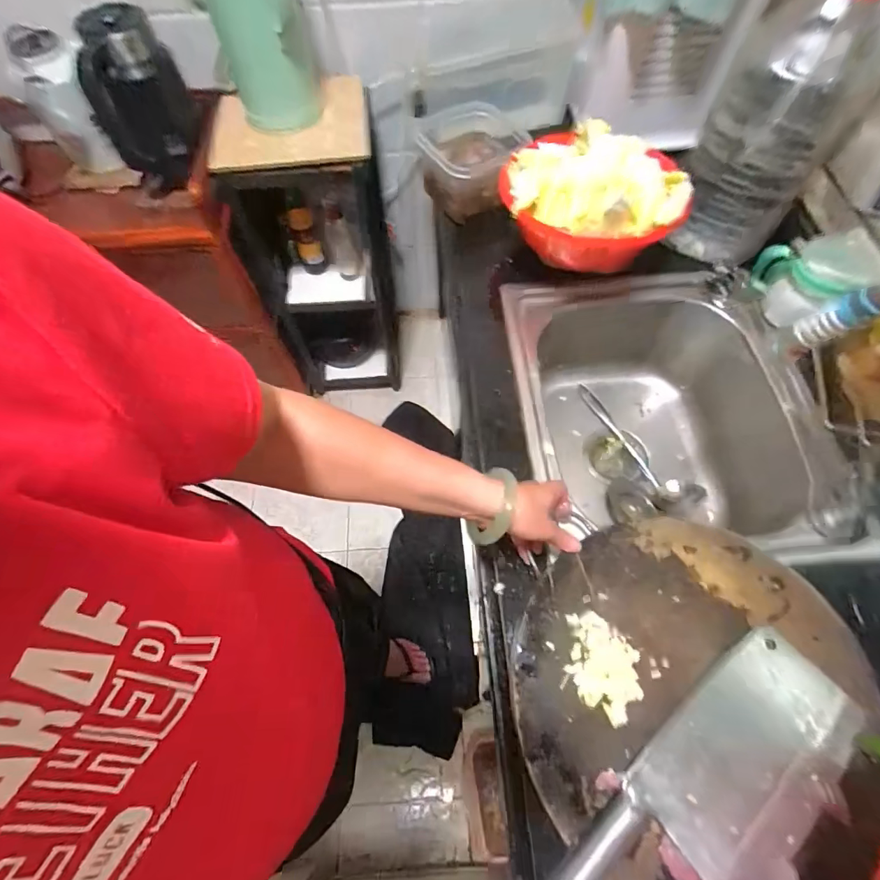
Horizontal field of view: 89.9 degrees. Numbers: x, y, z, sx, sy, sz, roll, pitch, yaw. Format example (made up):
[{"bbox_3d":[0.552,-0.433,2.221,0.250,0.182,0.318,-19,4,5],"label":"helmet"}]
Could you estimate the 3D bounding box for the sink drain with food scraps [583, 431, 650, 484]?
[{"bbox_3d":[0.315,0.031,0.790,0.101,0.033,0.091,-4,63,-1],"label":"sink drain with food scraps"}]

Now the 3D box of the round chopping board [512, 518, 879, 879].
[{"bbox_3d":[0.231,0.235,0.409,0.315,0.045,0.304,0,62,1],"label":"round chopping board"}]

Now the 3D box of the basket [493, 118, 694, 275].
[{"bbox_3d":[0.214,-0.338,0.640,0.243,0.141,0.207,32,67,16],"label":"basket"}]

